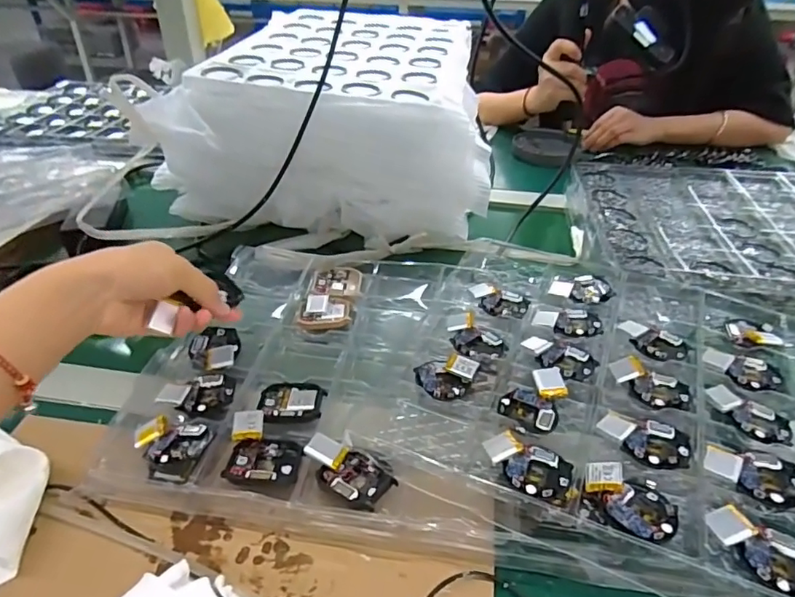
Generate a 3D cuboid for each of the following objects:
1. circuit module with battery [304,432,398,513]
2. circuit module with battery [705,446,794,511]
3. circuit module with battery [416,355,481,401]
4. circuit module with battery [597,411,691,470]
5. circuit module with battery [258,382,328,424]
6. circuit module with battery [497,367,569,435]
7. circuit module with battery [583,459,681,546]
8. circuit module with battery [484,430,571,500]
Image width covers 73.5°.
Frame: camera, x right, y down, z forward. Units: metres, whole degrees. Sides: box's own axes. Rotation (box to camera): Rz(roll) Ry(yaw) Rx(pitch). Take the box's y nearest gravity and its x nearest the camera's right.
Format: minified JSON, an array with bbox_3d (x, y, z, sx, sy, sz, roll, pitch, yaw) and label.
[{"bbox_3d":[-0.034,0.118,0.363,0.065,0.015,0.037,21,41,24],"label":"circuit module with battery"},{"bbox_3d":[0.232,0.113,0.342,0.060,0.006,0.040,2,37,1],"label":"circuit module with battery"},{"bbox_3d":[0.036,0.060,0.416,0.042,0.007,0.046,18,40,22],"label":"circuit module with battery"},{"bbox_3d":[0.170,0.098,0.368,0.058,0.011,0.042,16,40,19],"label":"circuit module with battery"},{"bbox_3d":[-0.084,0.082,0.420,0.050,0.006,0.039,6,37,7],"label":"circuit module with battery"},{"bbox_3d":[0.106,0.075,0.394,0.062,0.011,0.040,-25,44,-30],"label":"circuit module with battery"},{"bbox_3d":[0.142,0.124,0.326,0.053,0.008,0.044,16,40,19],"label":"circuit module with battery"},{"bbox_3d":[0.085,0.109,0.349,0.058,0.011,0.038,19,41,23],"label":"circuit module with battery"}]

